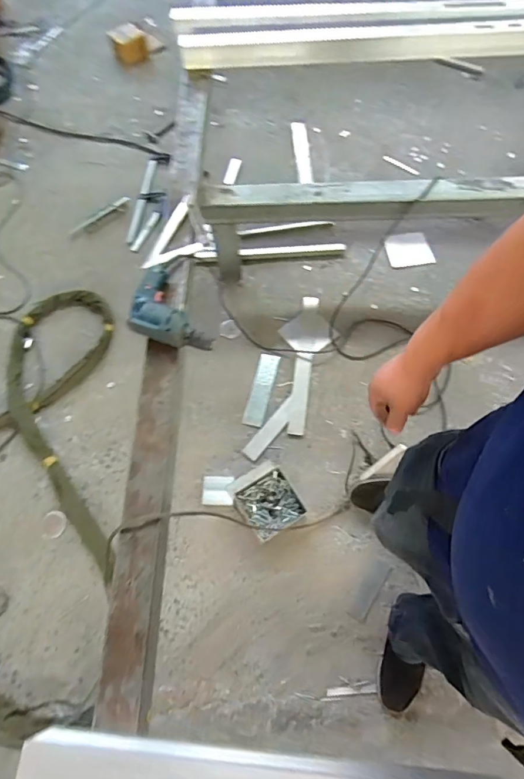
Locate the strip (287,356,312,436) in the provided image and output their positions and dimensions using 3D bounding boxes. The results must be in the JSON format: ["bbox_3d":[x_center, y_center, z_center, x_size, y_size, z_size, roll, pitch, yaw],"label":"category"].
[{"bbox_3d":[0.120,0.018,1.444,0.054,0.005,0.256,7,70,4],"label":"strip"}]

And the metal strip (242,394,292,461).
[{"bbox_3d":[0.030,0.121,1.436,0.053,0.011,0.229,38,74,17],"label":"metal strip"}]

